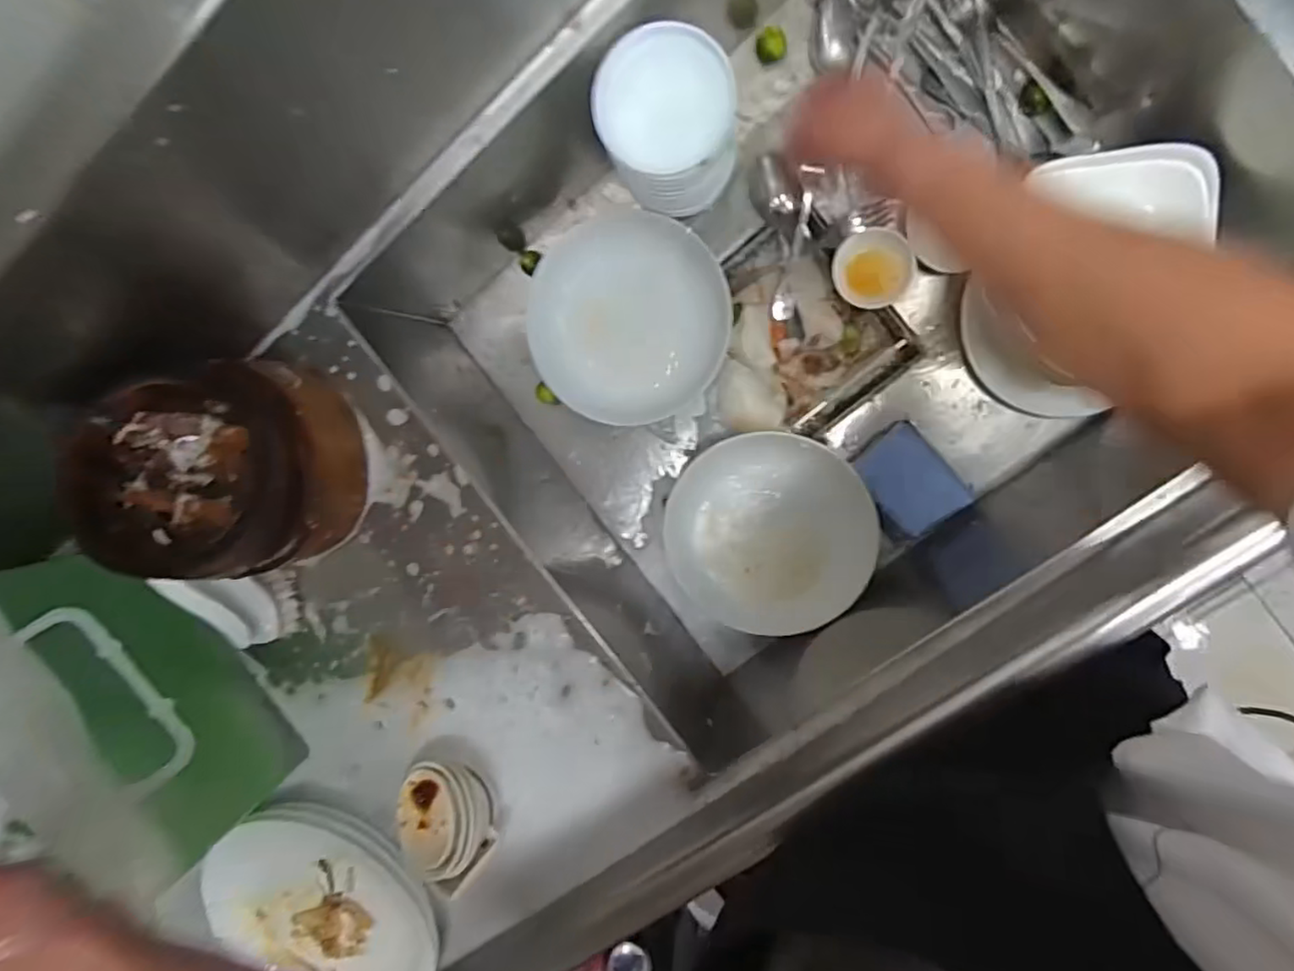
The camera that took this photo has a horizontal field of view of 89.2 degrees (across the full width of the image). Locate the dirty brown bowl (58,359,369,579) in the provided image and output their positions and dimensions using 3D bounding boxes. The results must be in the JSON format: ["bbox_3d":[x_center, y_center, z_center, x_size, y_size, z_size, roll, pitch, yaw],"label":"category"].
[{"bbox_3d":[-0.309,-0.005,0.486,0.150,0.149,0.148,1,98,8],"label":"dirty brown bowl"}]

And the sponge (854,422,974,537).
[{"bbox_3d":[0.264,-0.006,0.659,0.073,0.025,0.100,-39,91,11],"label":"sponge"}]

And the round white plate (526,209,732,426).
[{"bbox_3d":[-0.022,-0.165,0.691,0.190,0.023,0.212,-42,105,-3],"label":"round white plate"}]

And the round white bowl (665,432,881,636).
[{"bbox_3d":[0.124,0.047,0.665,0.197,0.044,0.210,3,113,16],"label":"round white bowl"}]

